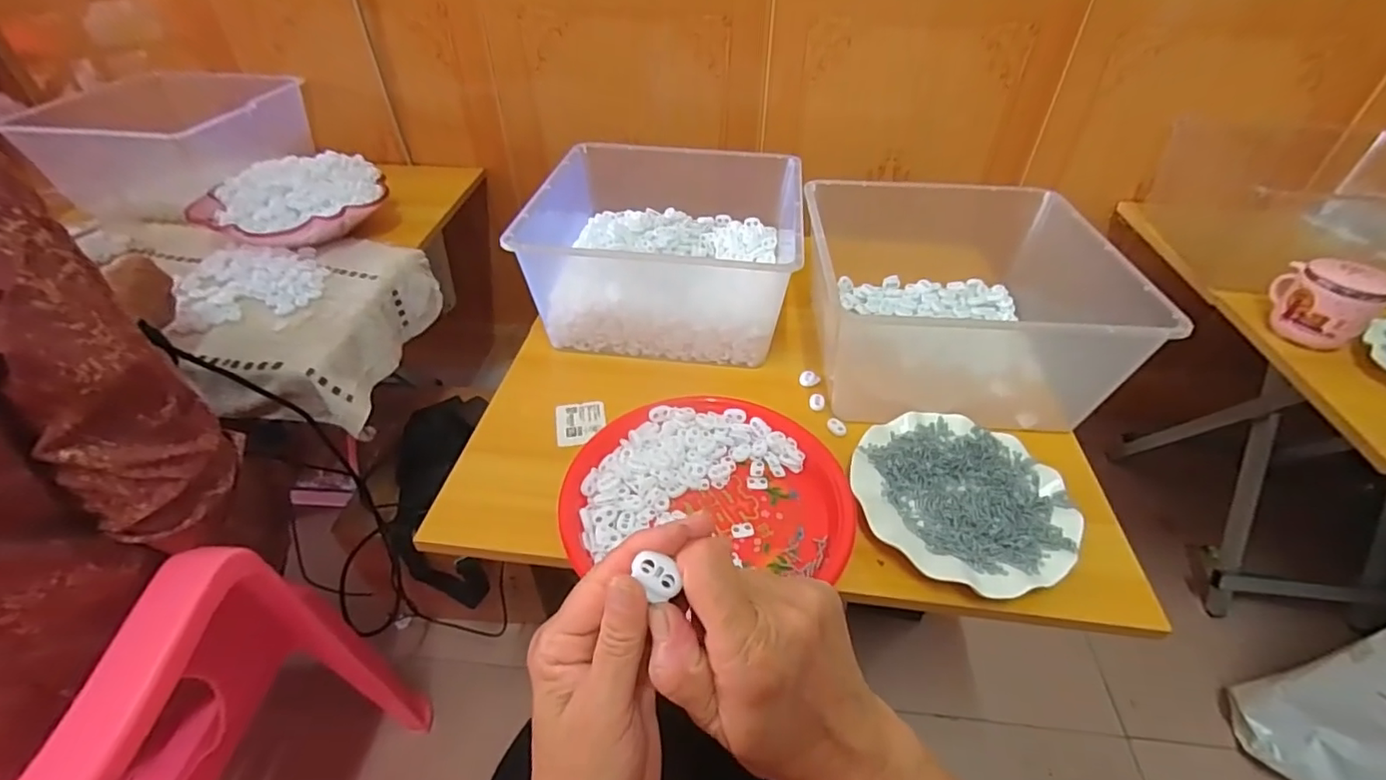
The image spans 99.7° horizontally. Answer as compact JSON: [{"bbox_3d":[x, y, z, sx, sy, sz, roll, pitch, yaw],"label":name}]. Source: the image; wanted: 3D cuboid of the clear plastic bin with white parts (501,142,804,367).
[{"bbox_3d":[-0.026,-0.172,0.706,0.286,0.138,0.270,6,41,6],"label":"clear plastic bin with white parts"}]

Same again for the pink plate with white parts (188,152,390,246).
[{"bbox_3d":[-0.584,-0.274,0.858,0.246,0.072,0.183,-23,46,-25],"label":"pink plate with white parts"}]

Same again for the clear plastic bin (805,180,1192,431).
[{"bbox_3d":[0.278,-0.101,0.634,0.278,0.141,0.285,3,41,2],"label":"clear plastic bin"}]

